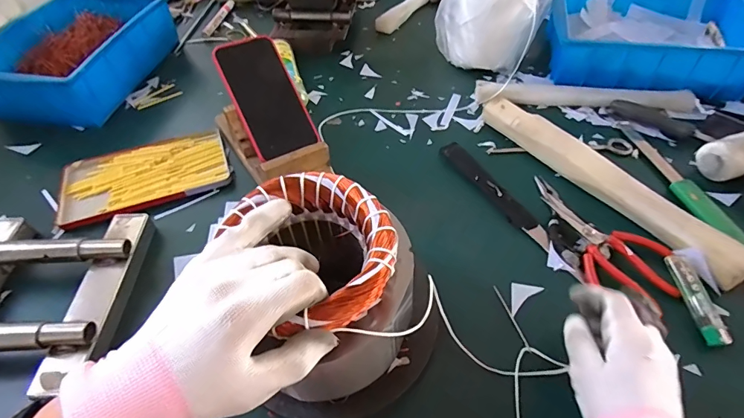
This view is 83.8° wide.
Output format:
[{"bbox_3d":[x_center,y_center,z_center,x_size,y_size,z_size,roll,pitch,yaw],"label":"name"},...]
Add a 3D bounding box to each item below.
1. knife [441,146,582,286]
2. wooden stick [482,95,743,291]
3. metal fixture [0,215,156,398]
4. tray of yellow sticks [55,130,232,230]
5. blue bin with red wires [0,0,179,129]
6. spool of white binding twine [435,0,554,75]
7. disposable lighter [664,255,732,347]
[{"bbox_3d":[0.154,-0.008,0.482,0.031,0.008,0.226,-24,53,-18],"label":"knife"},{"bbox_3d":[0.256,-0.039,0.483,0.040,0.030,0.332,-29,54,-21],"label":"wooden stick"},{"bbox_3d":[-0.326,0.083,0.400,0.180,0.045,0.192,-4,49,-1],"label":"metal fixture"},{"bbox_3d":[-0.289,-0.043,0.533,0.199,0.014,0.122,-22,52,-16],"label":"tray of yellow sticks"},{"bbox_3d":[-0.462,-0.242,0.653,0.190,0.090,0.283,7,50,8],"label":"blue bin with red wires"},{"bbox_3d":[0.183,-0.321,0.638,0.156,0.173,0.116,32,57,26],"label":"spool of white binding twine"},{"bbox_3d":[0.304,0.083,0.388,0.020,0.010,0.085,-8,62,-5],"label":"disposable lighter"}]

